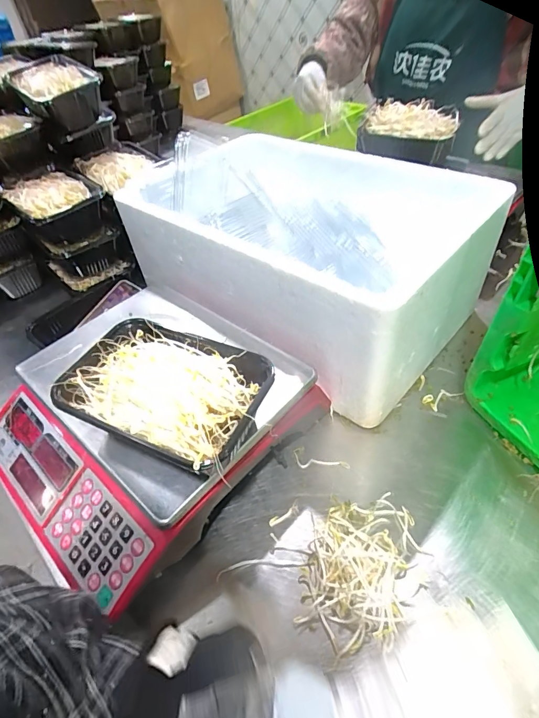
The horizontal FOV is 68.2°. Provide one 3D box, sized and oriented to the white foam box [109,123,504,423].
[{"bbox_3d":[0.049,-0.152,0.609,0.469,0.205,0.312,33,58,33],"label":"white foam box"}]

